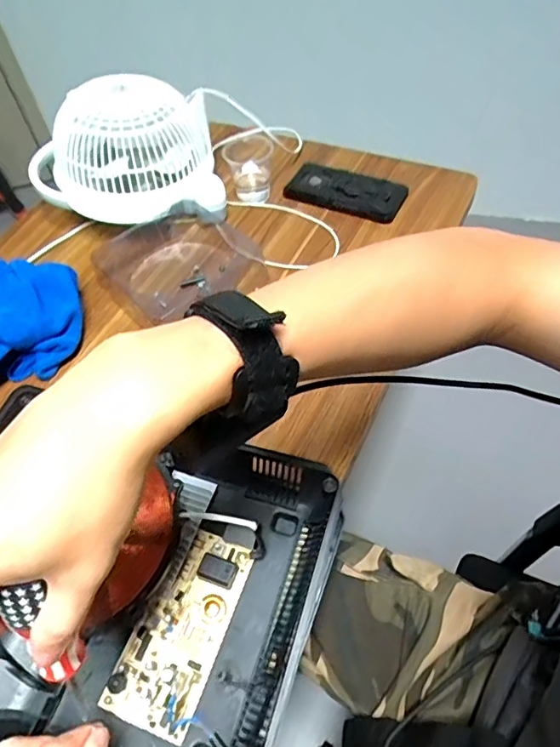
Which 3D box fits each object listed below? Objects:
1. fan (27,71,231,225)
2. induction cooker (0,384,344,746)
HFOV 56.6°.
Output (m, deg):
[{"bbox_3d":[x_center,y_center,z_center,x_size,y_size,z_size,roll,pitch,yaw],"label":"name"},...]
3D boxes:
[{"bbox_3d":[-0.220,-0.296,0.726,0.265,0.146,0.187,-7,54,0],"label":"fan"},{"bbox_3d":[-0.150,0.166,0.431,0.358,0.063,0.277,13,57,15],"label":"induction cooker"}]

